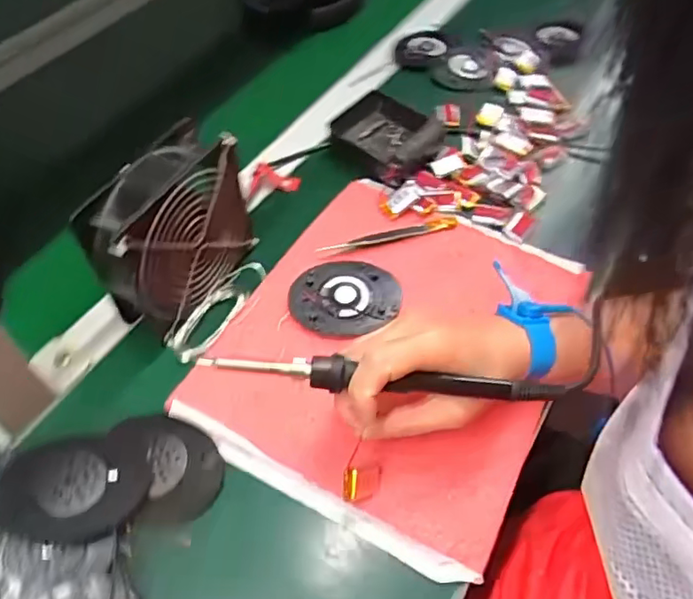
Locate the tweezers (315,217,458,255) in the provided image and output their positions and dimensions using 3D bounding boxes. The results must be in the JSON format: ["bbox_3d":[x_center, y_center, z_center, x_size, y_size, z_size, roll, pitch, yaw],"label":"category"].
[{"bbox_3d":[0.037,-0.056,0.499,0.128,0.013,0.012,-17,55,-11],"label":"tweezers"}]

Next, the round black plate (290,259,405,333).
[{"bbox_3d":[-0.001,-0.005,0.457,0.086,0.007,0.068,-2,53,-1],"label":"round black plate"}]

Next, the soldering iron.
[{"bbox_3d":[0.022,0.045,0.332,0.206,0.013,0.015,6,53,-4],"label":"soldering iron"}]

